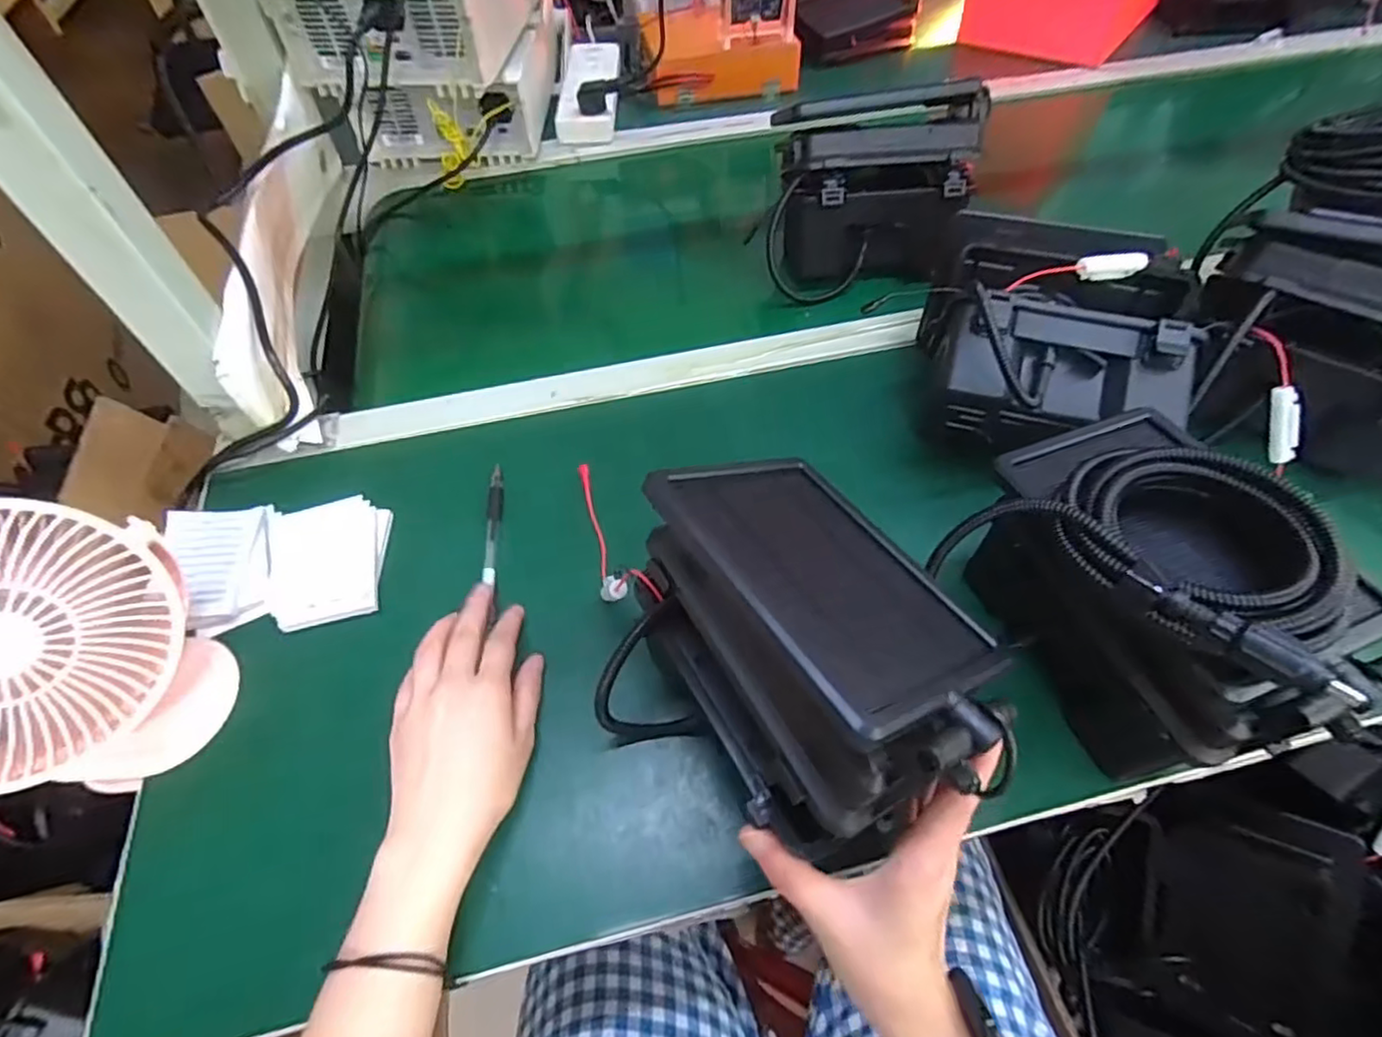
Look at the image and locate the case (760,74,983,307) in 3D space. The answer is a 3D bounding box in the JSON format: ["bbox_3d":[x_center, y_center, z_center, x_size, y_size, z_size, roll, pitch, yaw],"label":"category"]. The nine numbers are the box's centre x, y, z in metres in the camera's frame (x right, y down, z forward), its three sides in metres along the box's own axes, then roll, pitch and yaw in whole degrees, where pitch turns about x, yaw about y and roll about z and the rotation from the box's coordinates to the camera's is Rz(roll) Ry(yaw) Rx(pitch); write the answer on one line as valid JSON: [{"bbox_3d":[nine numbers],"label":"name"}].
[{"bbox_3d":[0.174,-0.306,0.612,0.185,0.156,0.084,-5,56,-2],"label":"case"}]

